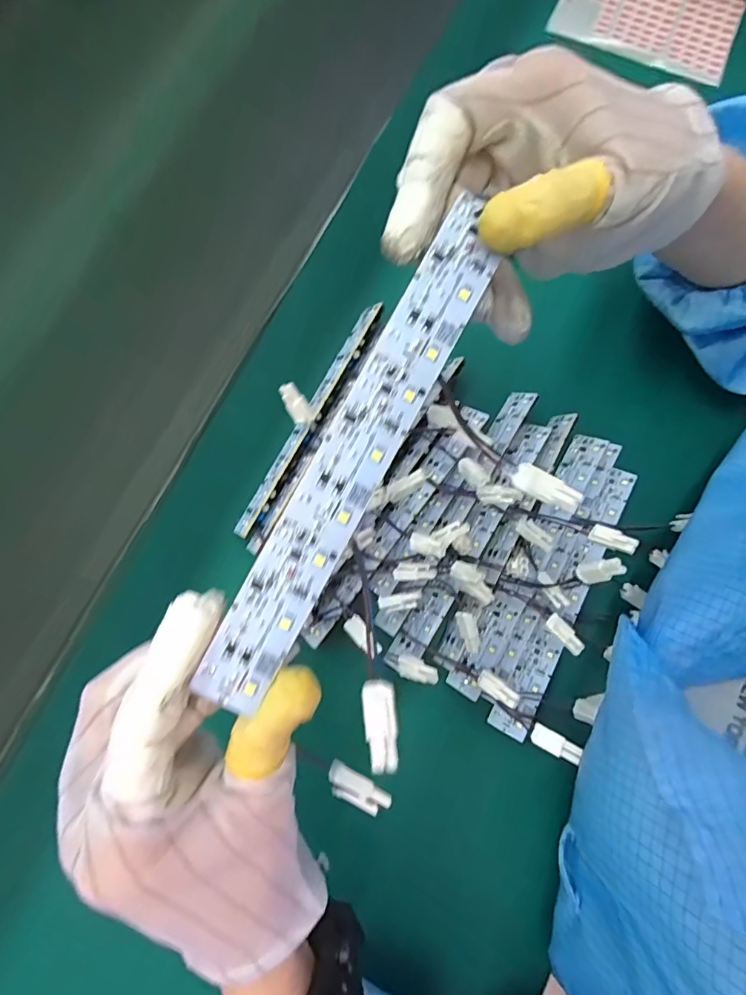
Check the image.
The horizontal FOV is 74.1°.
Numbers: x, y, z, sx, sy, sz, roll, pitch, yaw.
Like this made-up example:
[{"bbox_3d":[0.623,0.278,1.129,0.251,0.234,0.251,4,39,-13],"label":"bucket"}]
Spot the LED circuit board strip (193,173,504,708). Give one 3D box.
[{"bbox_3d":[-0.006,-0.015,0.168,0.025,0.006,0.181,27,85,5],"label":"LED circuit board strip"}]

